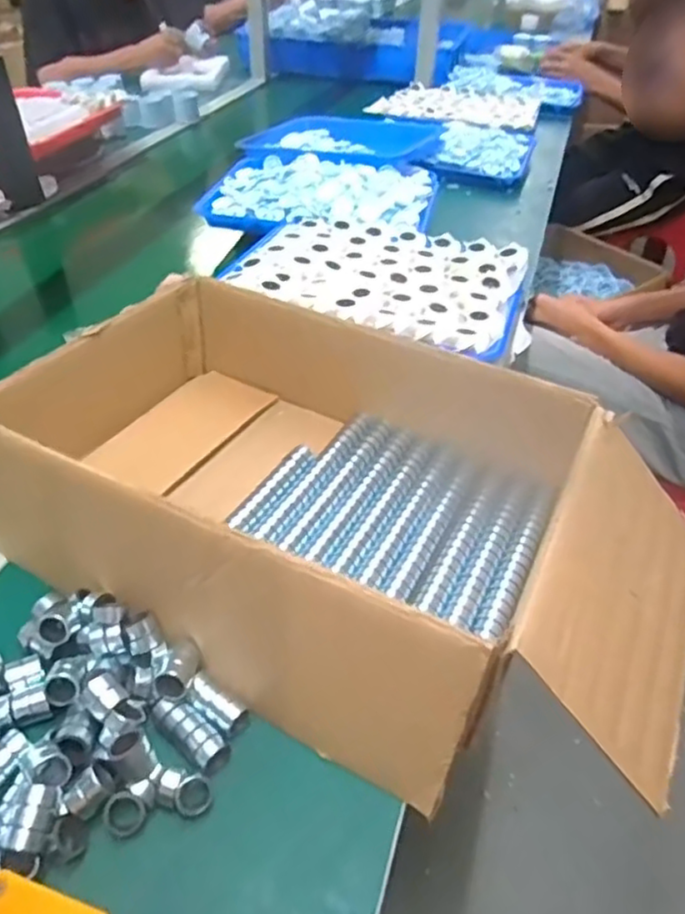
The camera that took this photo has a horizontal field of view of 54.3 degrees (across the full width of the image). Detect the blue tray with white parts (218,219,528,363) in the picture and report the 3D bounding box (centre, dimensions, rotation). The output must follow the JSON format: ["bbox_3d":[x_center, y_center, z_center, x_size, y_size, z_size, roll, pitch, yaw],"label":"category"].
[{"bbox_3d":[0.045,-0.204,0.795,0.326,0.052,0.253,17,43,17],"label":"blue tray with white parts"}]

